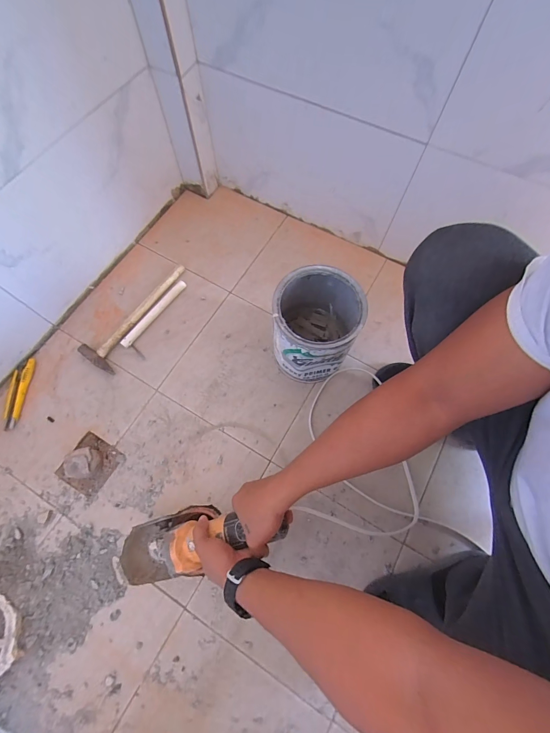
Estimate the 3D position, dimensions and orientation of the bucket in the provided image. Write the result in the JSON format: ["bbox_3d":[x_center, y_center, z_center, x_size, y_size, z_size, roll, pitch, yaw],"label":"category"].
[{"bbox_3d":[0.081,-0.076,0.636,0.153,0.203,0.173,11,69,5],"label":"bucket"}]

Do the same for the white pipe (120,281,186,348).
[{"bbox_3d":[-0.287,-0.127,0.757,0.022,0.020,0.209,33,73,13],"label":"white pipe"}]

